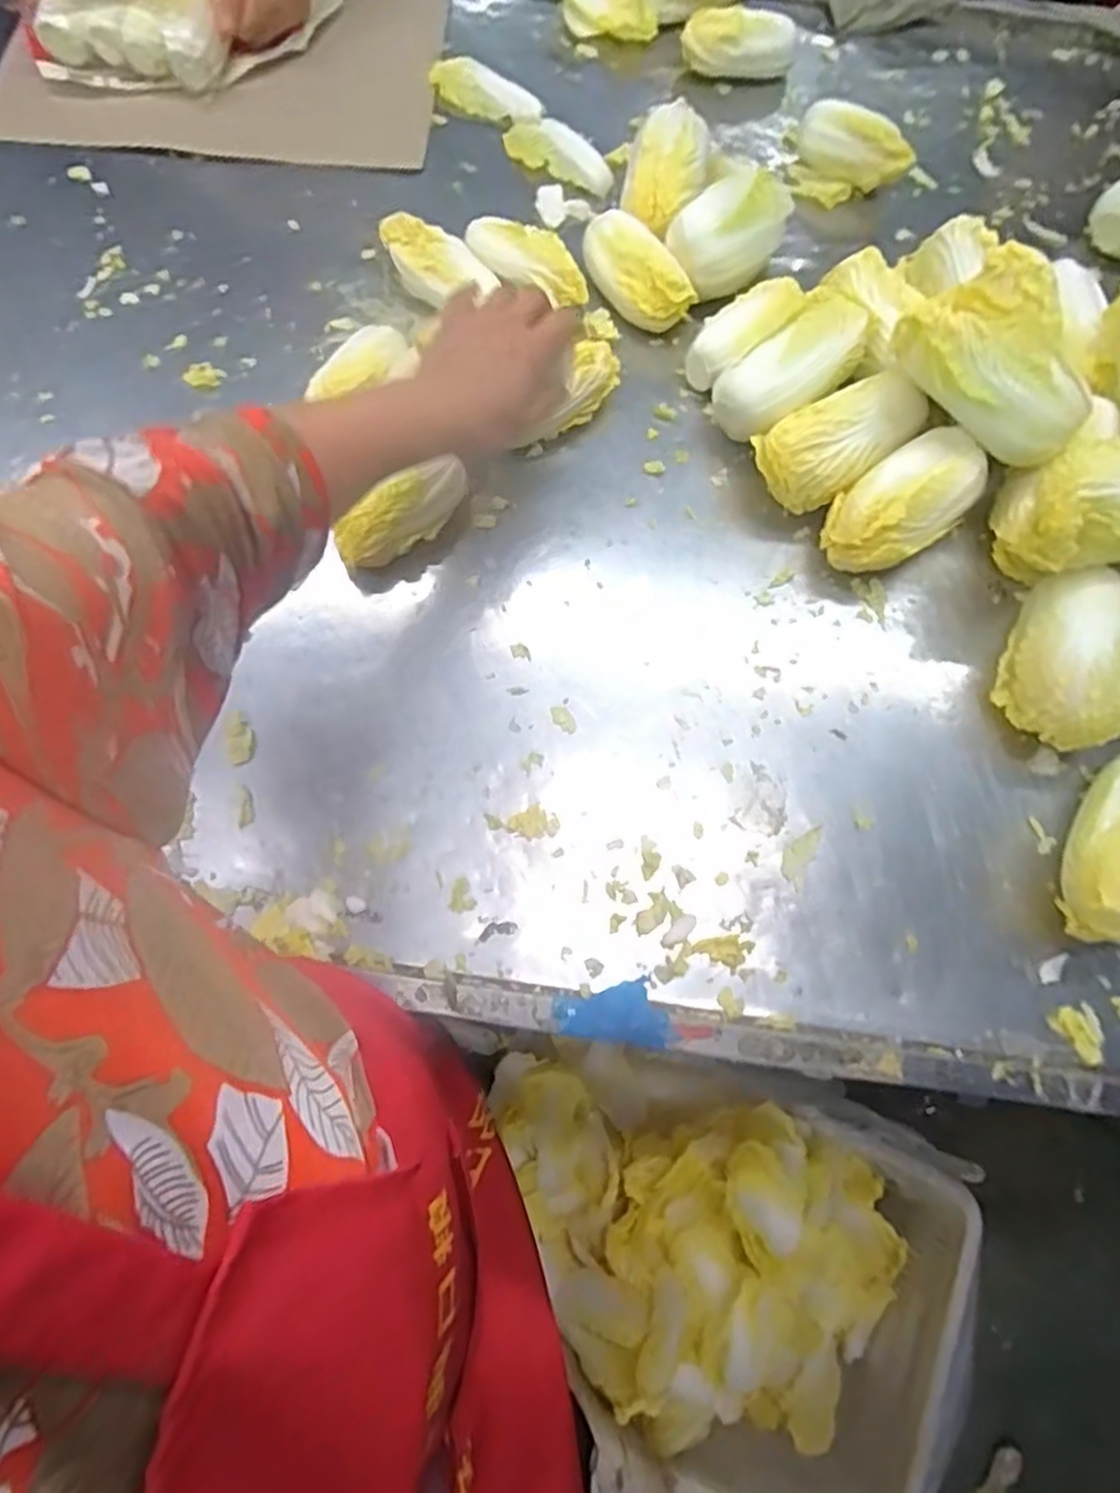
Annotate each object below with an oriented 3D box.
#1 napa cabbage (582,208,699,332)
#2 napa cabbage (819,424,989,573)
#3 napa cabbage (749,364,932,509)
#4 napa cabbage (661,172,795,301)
[{"bbox_3d":[0.061,-0.415,0.638,0.047,0.051,0.125,-39,78,-13],"label":"napa cabbage"},{"bbox_3d":[0.266,-0.183,0.569,0.125,0.070,0.069,-32,77,-11],"label":"napa cabbage"},{"bbox_3d":[0.221,-0.240,0.582,0.133,0.070,0.072,-35,77,-12],"label":"napa cabbage"},{"bbox_3d":[0.155,-0.447,0.647,0.138,0.069,0.072,-35,77,-12],"label":"napa cabbage"}]

